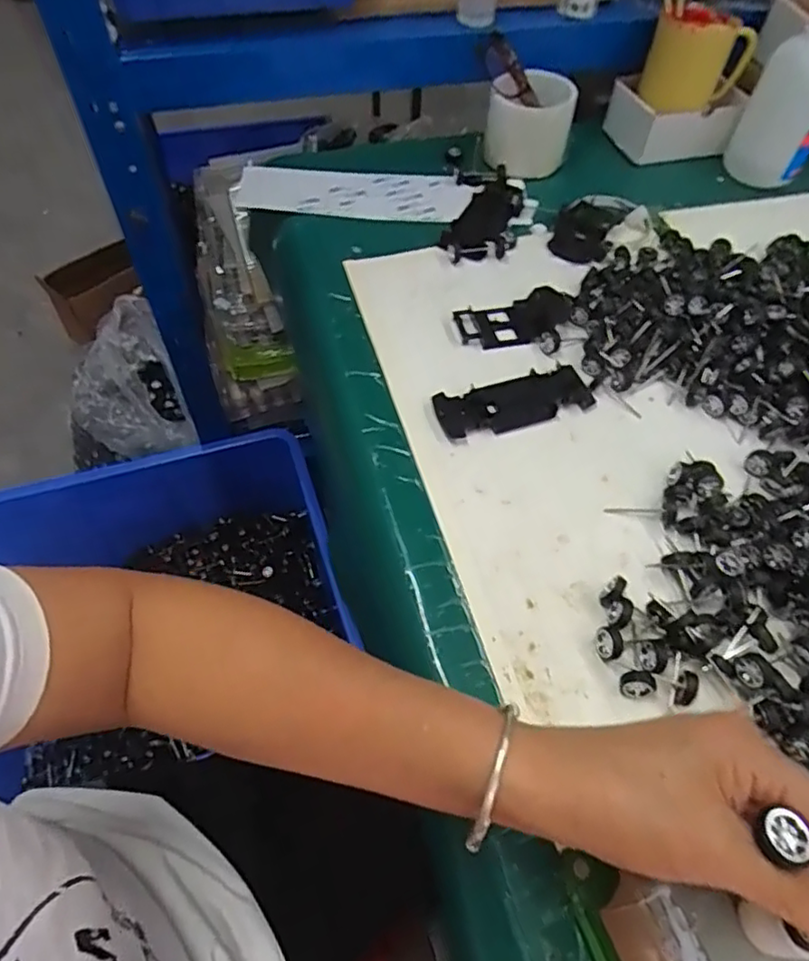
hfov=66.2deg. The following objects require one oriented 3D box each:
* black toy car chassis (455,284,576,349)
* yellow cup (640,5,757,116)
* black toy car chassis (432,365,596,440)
[{"bbox_3d":[0.096,-0.139,0.529,0.101,0.013,0.048,-14,58,-12],"label":"black toy car chassis"},{"bbox_3d":[0.317,-0.459,0.674,0.100,0.079,0.075,-32,64,-22],"label":"yellow cup"},{"bbox_3d":[0.085,-0.061,0.484,0.122,0.007,0.046,-14,58,-12],"label":"black toy car chassis"}]

